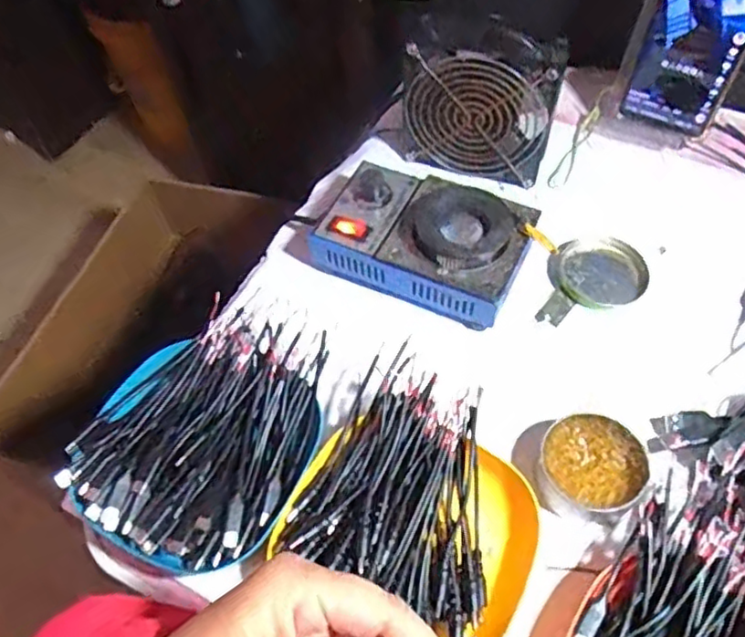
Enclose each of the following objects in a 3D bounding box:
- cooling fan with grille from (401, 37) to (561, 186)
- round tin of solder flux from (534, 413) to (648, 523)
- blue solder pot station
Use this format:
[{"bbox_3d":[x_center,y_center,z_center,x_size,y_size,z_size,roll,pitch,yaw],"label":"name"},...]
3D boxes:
[{"bbox_3d":[0.083,-0.160,0.527,0.113,0.108,0.028,13,59,12],"label":"cooling fan with grille"},{"bbox_3d":[0.134,0.093,0.405,0.061,0.023,0.063,-2,57,3],"label":"round tin of solder flux"},{"bbox_3d":[0.037,-0.061,0.496,0.152,0.059,0.098,18,60,15],"label":"blue solder pot station"}]

